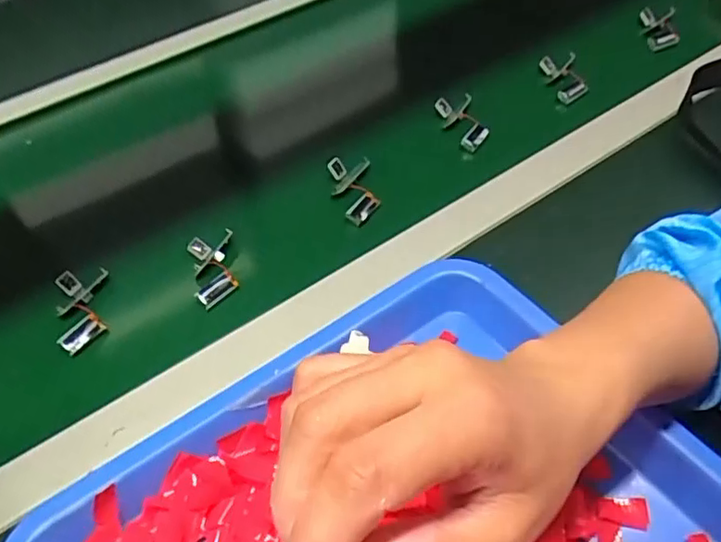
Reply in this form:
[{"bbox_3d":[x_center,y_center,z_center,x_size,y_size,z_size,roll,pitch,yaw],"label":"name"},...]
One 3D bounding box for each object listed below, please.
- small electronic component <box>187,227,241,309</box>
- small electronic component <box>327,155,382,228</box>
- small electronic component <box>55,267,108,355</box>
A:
[{"bbox_3d":[-0.112,-0.004,0.468,0.034,0.015,0.070,-17,48,-8],"label":"small electronic component"},{"bbox_3d":[-0.005,-0.068,0.508,0.035,0.021,0.069,-10,47,-2],"label":"small electronic component"},{"bbox_3d":[-0.206,0.030,0.448,0.034,0.015,0.075,-15,48,-6],"label":"small electronic component"}]

